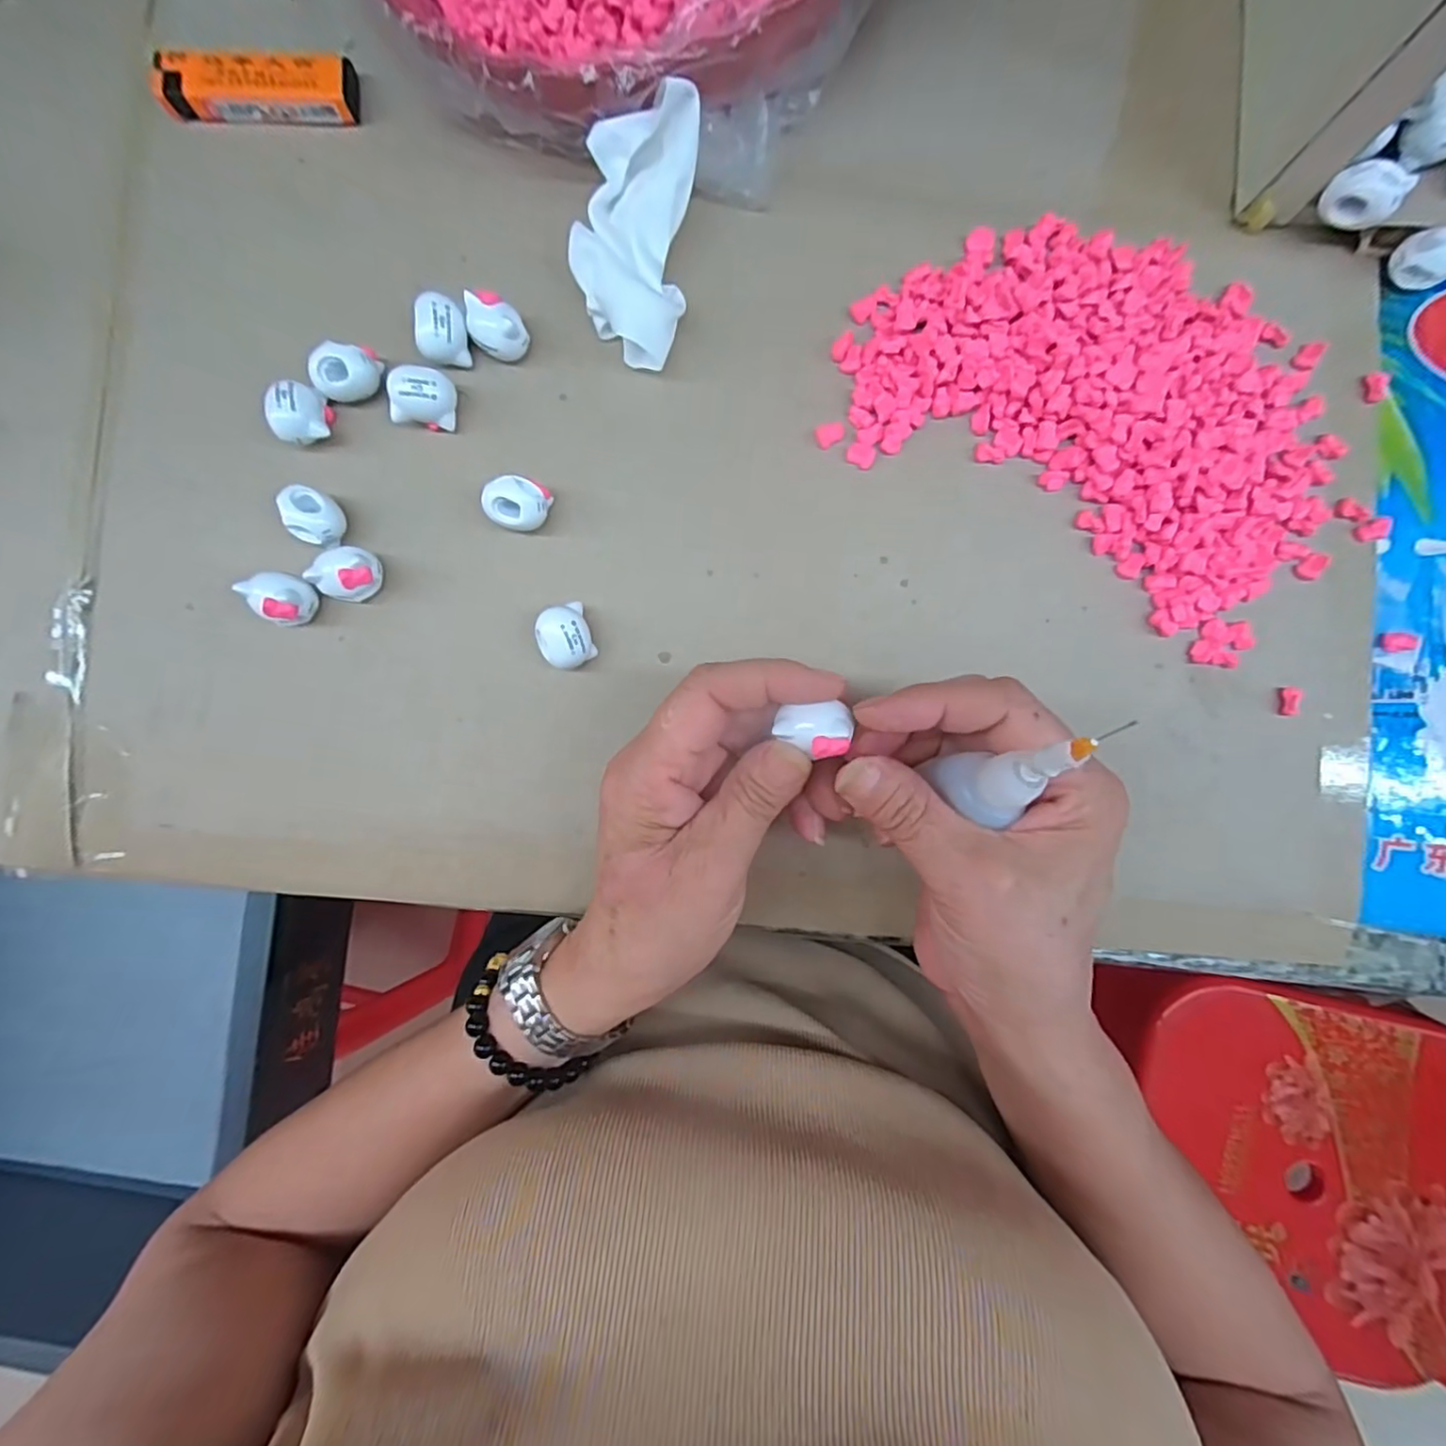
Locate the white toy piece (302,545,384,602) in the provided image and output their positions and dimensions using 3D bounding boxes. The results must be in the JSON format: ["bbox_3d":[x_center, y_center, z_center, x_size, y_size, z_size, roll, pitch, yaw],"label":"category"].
[{"bbox_3d":[-0.154,-0.061,0.262,0.018,0.023,0.023,31,89,2],"label":"white toy piece"}]

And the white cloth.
[{"bbox_3d":[-0.037,-0.196,0.252,0.045,0.017,0.091,11,108,2],"label":"white cloth"}]

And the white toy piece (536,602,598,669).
[{"bbox_3d":[-0.065,-0.035,0.262,0.020,0.021,0.025,-17,88,0],"label":"white toy piece"}]

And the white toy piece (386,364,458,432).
[{"bbox_3d":[-0.125,-0.136,0.263,0.024,0.020,0.020,3,88,1],"label":"white toy piece"}]

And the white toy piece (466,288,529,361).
[{"bbox_3d":[-0.095,-0.164,0.265,0.022,0.021,0.021,9,88,1],"label":"white toy piece"}]

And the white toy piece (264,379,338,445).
[{"bbox_3d":[-0.174,-0.126,0.262,0.019,0.023,0.023,41,89,2],"label":"white toy piece"}]

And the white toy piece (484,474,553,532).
[{"bbox_3d":[-0.086,-0.090,0.263,0.024,0.019,0.020,11,88,2],"label":"white toy piece"}]

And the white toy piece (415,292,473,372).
[{"bbox_3d":[-0.116,-0.163,0.265,0.017,0.021,0.023,8,88,1],"label":"white toy piece"}]

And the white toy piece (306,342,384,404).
[{"bbox_3d":[-0.156,-0.145,0.262,0.026,0.021,0.017,-15,88,0],"label":"white toy piece"}]

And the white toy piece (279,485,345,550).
[{"bbox_3d":[-0.168,-0.085,0.261,0.021,0.022,0.020,0,88,1],"label":"white toy piece"}]

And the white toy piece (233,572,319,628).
[{"bbox_3d":[-0.182,-0.051,0.261,0.021,0.023,0.021,0,88,1],"label":"white toy piece"}]

